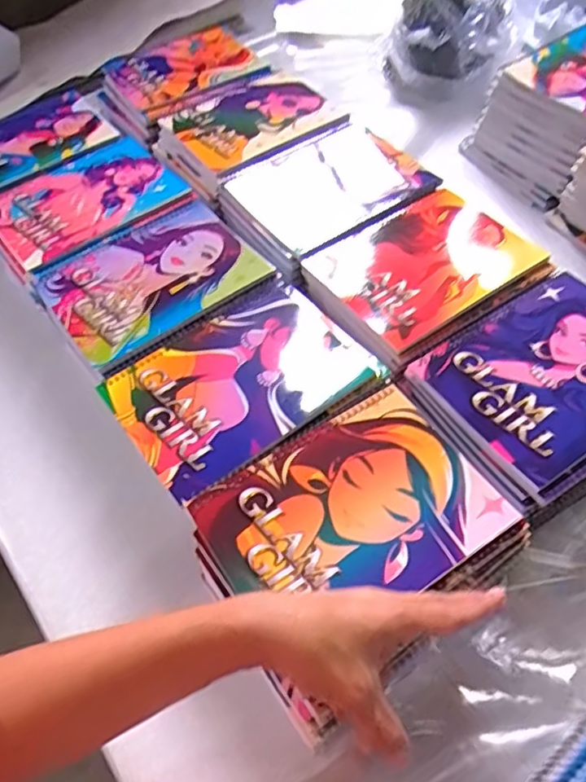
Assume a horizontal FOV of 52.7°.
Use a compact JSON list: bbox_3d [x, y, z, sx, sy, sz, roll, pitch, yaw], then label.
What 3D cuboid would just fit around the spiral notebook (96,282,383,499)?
[{"bbox_3d":[-0.045,-0.007,0.525,0.210,0.019,0.153,-32,58,-18],"label":"spiral notebook"}]

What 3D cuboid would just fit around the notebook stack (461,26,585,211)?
[{"bbox_3d":[0.361,-0.355,0.755,0.206,0.120,0.178,-28,57,-16],"label":"notebook stack"}]

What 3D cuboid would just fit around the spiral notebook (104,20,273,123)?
[{"bbox_3d":[-0.150,-0.462,0.847,0.207,0.014,0.180,-29,61,-17],"label":"spiral notebook"}]

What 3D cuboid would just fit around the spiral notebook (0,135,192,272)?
[{"bbox_3d":[-0.240,-0.223,0.680,0.202,0.010,0.154,-32,58,-18],"label":"spiral notebook"}]

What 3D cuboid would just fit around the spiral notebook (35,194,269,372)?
[{"bbox_3d":[-0.143,-0.118,0.600,0.199,0.010,0.153,-33,58,-19],"label":"spiral notebook"}]

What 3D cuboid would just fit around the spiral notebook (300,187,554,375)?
[{"bbox_3d":[0.134,-0.125,0.591,0.208,0.011,0.160,-31,58,-18],"label":"spiral notebook"}]

